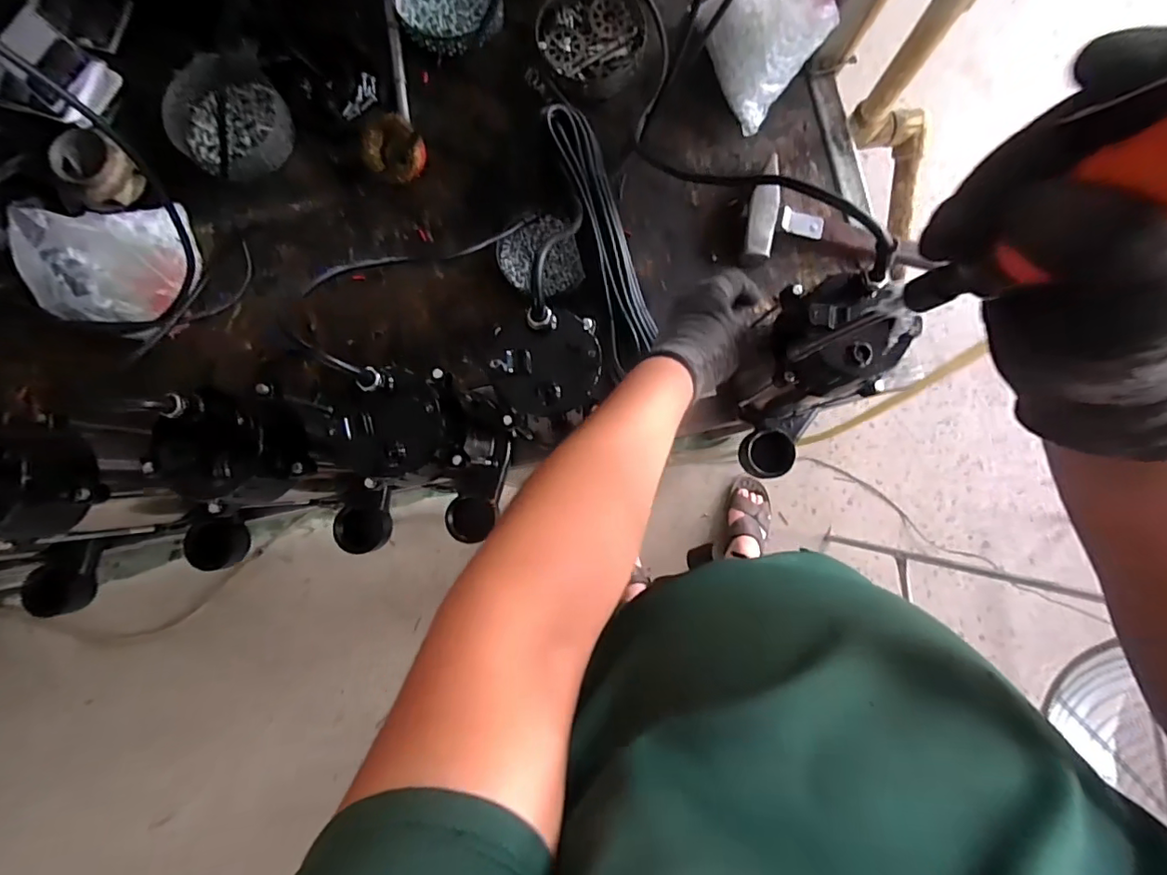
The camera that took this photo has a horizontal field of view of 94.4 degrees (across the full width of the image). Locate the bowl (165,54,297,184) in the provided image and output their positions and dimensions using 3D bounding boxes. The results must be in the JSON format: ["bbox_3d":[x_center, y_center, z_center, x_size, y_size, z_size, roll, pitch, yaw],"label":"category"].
[{"bbox_3d":[-0.430,-0.389,0.659,0.132,0.035,0.143,0,86,0],"label":"bowl"}]

